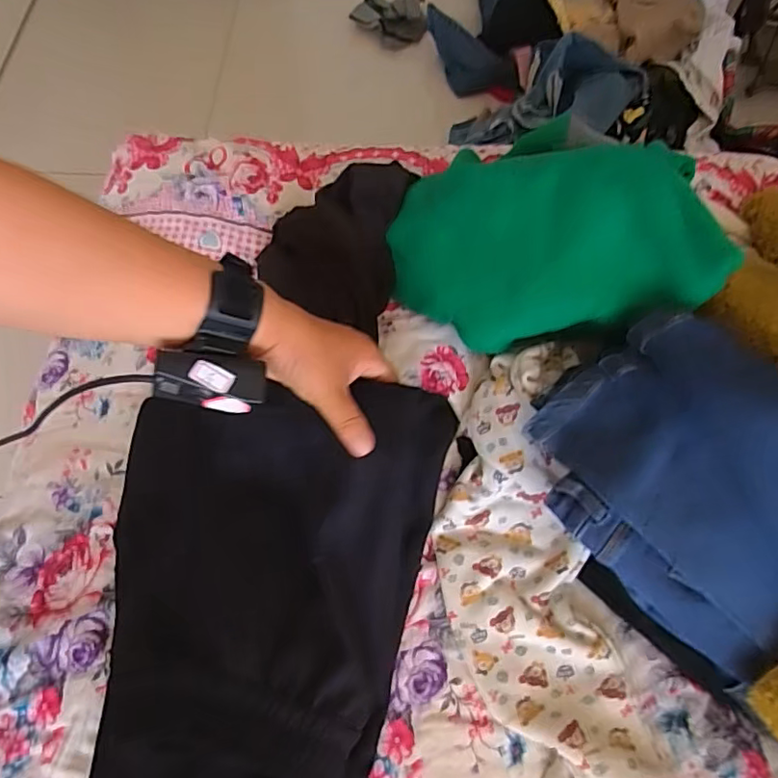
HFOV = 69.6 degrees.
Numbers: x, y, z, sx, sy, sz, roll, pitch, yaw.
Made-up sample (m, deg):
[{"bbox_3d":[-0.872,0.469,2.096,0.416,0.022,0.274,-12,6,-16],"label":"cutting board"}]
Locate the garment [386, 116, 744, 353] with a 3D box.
[{"bbox_3d":[0.150,-0.141,0.551,0.303,0.060,0.191,-8,86,29],"label":"garment"}]

